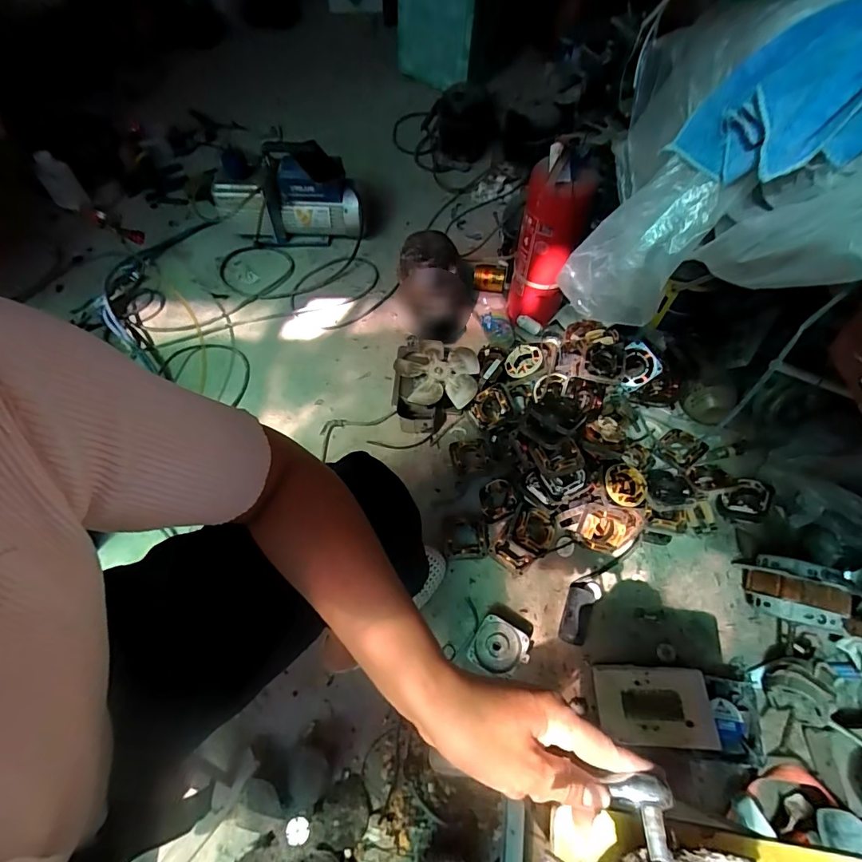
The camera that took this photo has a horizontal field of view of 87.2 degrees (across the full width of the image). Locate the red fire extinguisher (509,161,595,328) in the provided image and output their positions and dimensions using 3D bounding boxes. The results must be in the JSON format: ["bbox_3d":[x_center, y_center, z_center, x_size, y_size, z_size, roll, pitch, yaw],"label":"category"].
[{"bbox_3d":[0.254,-0.402,1.001,0.120,0.355,0.111,7,60,3],"label":"red fire extinguisher"}]

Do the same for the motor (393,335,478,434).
[{"bbox_3d":[0.010,-0.120,1.013,0.184,0.091,0.243,5,60,1],"label":"motor"}]

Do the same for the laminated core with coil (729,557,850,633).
[{"bbox_3d":[0.605,0.279,0.761,0.125,0.137,0.095,20,61,10],"label":"laminated core with coil"}]

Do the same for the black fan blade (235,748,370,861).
[{"bbox_3d":[-0.191,0.578,0.653,0.177,0.046,0.176,1,60,-1],"label":"black fan blade"}]

